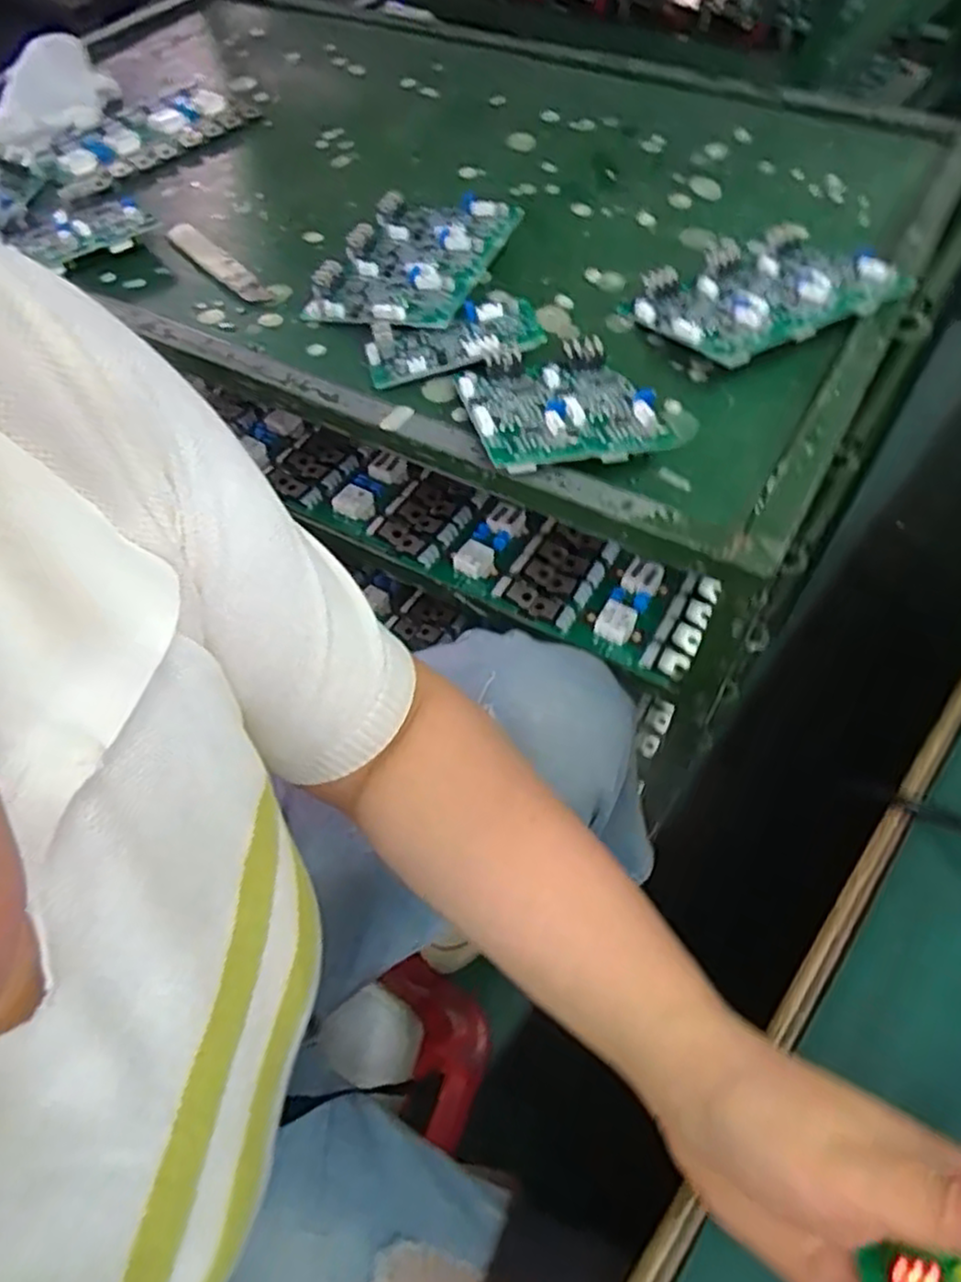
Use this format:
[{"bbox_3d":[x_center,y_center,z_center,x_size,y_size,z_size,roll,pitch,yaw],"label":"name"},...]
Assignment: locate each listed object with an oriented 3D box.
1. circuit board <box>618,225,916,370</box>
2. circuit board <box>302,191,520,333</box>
[{"bbox_3d":[0.176,-0.220,0.463,0.143,0.026,0.111,-28,60,-17],"label":"circuit board"},{"bbox_3d":[-0.045,-0.258,0.499,0.101,0.022,0.146,17,58,13],"label":"circuit board"}]

